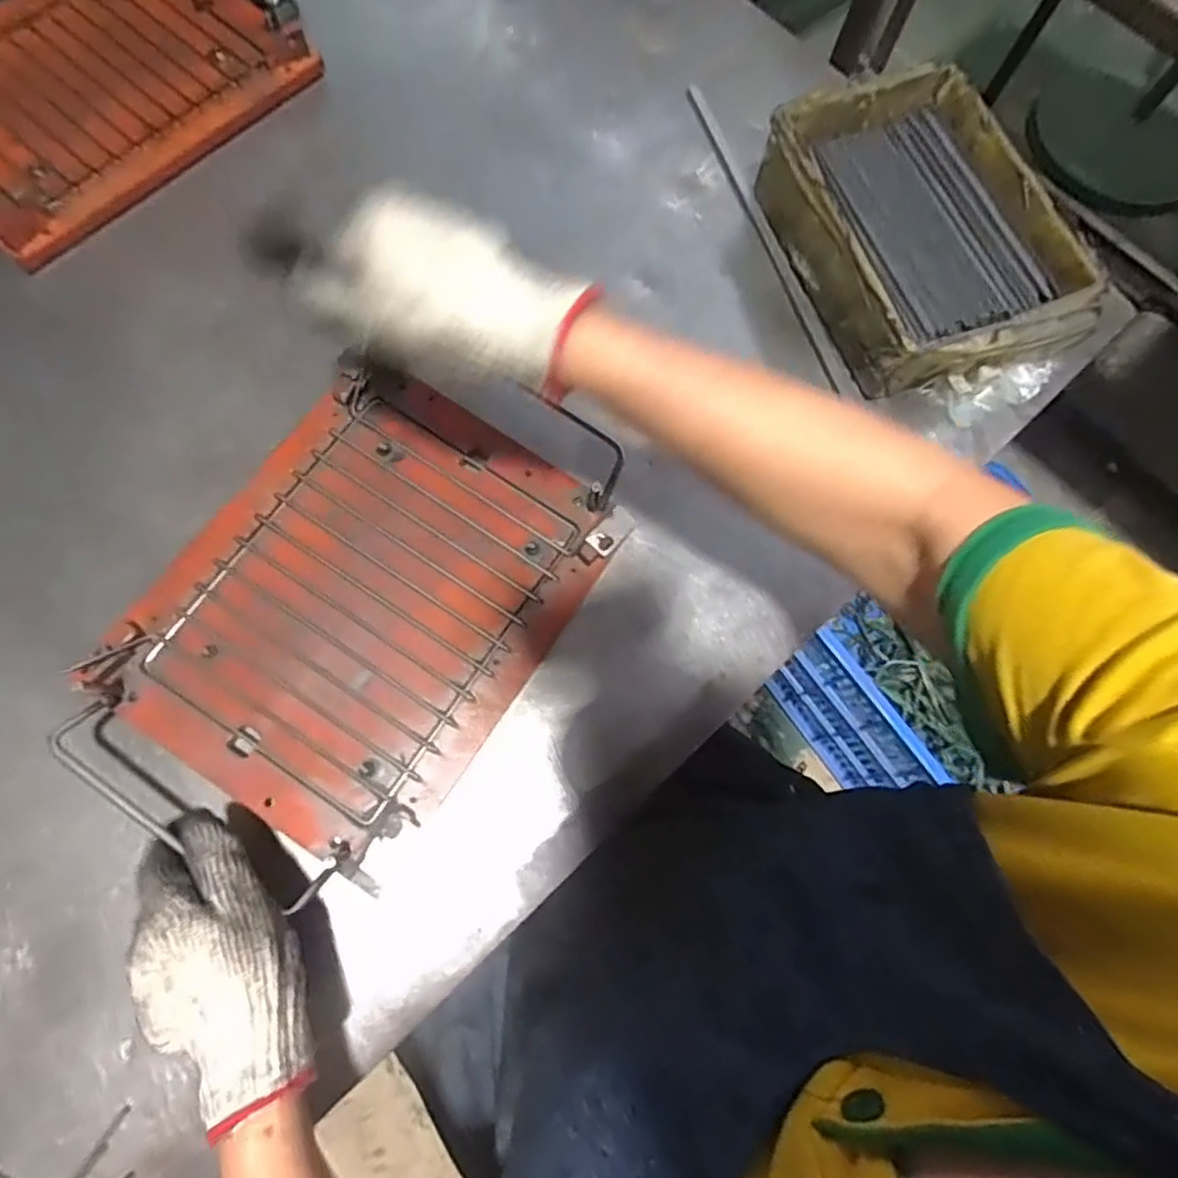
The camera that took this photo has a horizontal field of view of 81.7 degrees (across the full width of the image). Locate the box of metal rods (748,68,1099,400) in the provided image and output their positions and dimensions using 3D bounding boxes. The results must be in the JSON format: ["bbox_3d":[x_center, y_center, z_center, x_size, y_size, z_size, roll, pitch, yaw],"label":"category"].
[{"bbox_3d":[0.260,-0.290,0.550,0.179,0.072,0.259,-15,74,-8],"label":"box of metal rods"}]

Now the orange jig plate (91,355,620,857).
[{"bbox_3d":[-0.148,0.002,0.462,0.238,0.019,0.299,33,74,7],"label":"orange jig plate"}]

